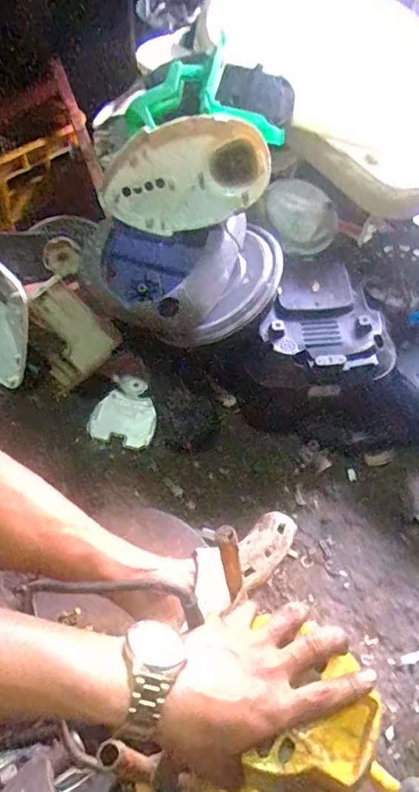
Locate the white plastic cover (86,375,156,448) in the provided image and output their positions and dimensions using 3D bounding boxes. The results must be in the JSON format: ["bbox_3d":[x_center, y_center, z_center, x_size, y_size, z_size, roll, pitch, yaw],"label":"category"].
[{"bbox_3d":[-0.150,0.028,0.970,0.111,0.020,0.136,15,66,0],"label":"white plastic cover"}]

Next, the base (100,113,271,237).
[{"bbox_3d":[-0.037,-0.333,0.809,0.253,0.150,0.050,-11,25,8],"label":"base"}]

